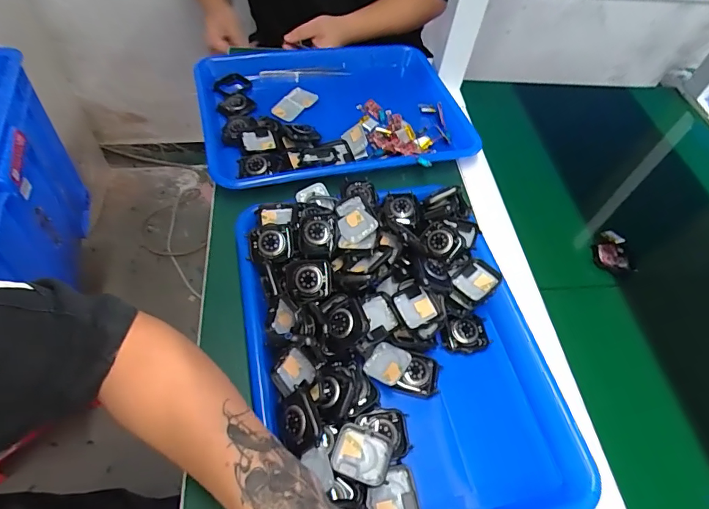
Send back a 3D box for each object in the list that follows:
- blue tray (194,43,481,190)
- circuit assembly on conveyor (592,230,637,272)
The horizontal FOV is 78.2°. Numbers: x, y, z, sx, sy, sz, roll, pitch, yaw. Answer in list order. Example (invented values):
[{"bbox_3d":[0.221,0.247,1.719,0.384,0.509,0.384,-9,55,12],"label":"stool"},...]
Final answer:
[{"bbox_3d":[-0.025,-0.192,0.604,0.354,0.054,0.258,-10,56,-12],"label":"blue tray"},{"bbox_3d":[0.294,-0.003,0.501,0.034,0.018,0.052,6,54,-1],"label":"circuit assembly on conveyor"}]

